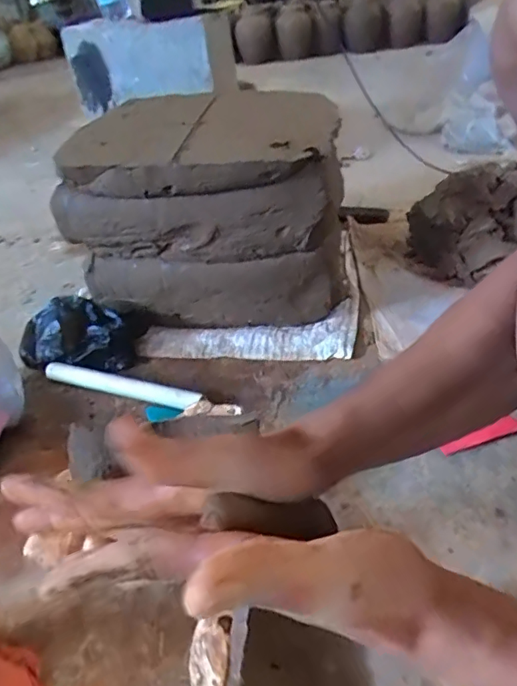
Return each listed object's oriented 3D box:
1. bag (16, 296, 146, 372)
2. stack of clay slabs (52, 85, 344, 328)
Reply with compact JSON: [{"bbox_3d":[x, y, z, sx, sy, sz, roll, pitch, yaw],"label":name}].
[{"bbox_3d":[-0.284,-0.014,0.808,0.176,0.091,0.097,2,37,11],"label":"bag"},{"bbox_3d":[-0.064,-0.219,0.873,0.401,0.293,0.335,5,38,15],"label":"stack of clay slabs"}]

